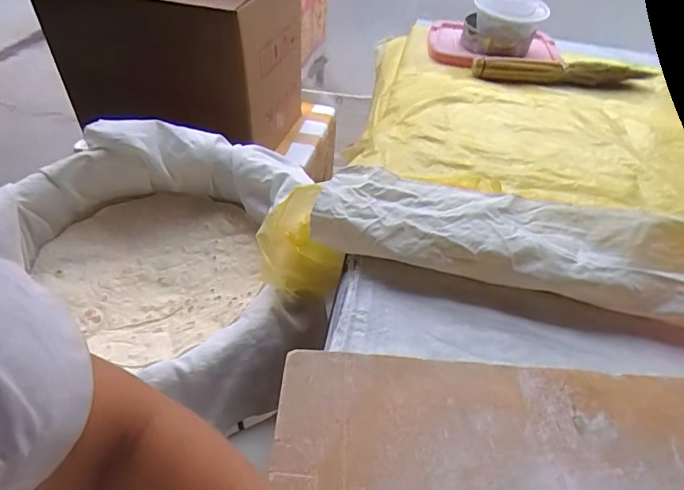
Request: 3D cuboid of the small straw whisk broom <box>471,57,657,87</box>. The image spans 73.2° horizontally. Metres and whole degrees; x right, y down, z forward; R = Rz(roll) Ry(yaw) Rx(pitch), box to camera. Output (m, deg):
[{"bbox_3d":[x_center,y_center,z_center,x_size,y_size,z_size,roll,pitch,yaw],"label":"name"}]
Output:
[{"bbox_3d":[0.432,-0.334,0.882,0.367,0.031,0.036,-1,47,-6],"label":"small straw whisk broom"}]

